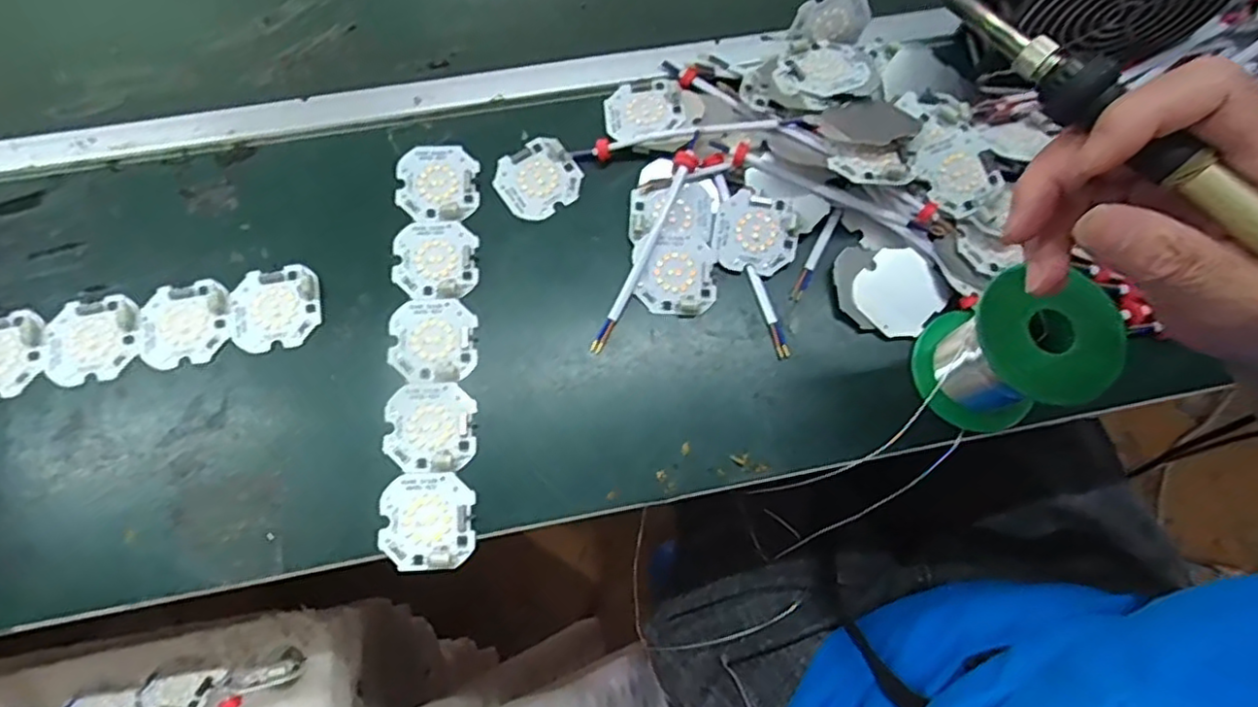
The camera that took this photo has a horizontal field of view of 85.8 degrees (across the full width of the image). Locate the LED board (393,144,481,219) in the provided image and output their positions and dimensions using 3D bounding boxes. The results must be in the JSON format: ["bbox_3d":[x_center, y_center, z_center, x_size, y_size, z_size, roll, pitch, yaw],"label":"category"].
[{"bbox_3d":[-0.112,-0.100,0.396,0.047,0.004,0.047,0,72,-2],"label":"LED board"}]

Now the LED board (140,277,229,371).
[{"bbox_3d":[-0.240,-0.017,0.365,0.046,0.004,0.046,-13,73,-6],"label":"LED board"}]

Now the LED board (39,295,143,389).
[{"bbox_3d":[-0.287,-0.008,0.361,0.049,0.004,0.046,-10,73,-5],"label":"LED board"}]

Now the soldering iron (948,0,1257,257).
[{"bbox_3d":[0.176,-0.066,0.222,0.015,0.018,0.214,-41,75,-13],"label":"soldering iron"}]

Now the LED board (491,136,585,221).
[{"bbox_3d":[-0.053,-0.104,0.398,0.048,0.004,0.045,-34,77,-12],"label":"LED board"}]

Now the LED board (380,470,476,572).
[{"bbox_3d":[-0.102,0.084,0.341,0.046,0.004,0.049,-3,72,-3],"label":"LED board"}]

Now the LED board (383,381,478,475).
[{"bbox_3d":[-0.104,0.037,0.355,0.045,0.004,0.046,0,72,-2],"label":"LED board"}]

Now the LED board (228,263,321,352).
[{"bbox_3d":[-0.193,-0.025,0.370,0.048,0.004,0.046,-8,73,-5],"label":"LED board"}]

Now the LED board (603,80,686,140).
[{"bbox_3d":[0.009,-0.149,0.409,0.047,0.004,0.040,-7,66,7],"label":"LED board"}]

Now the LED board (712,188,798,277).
[{"bbox_3d":[0.072,-0.069,0.386,0.044,0.006,0.045,6,87,5],"label":"LED board"}]

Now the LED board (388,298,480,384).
[{"bbox_3d":[-0.107,-0.008,0.368,0.045,0.004,0.047,-2,72,-3],"label":"LED board"}]

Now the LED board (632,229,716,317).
[{"bbox_3d":[0.026,-0.044,0.381,0.046,0.004,0.044,5,83,0],"label":"LED board"}]

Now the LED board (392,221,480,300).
[{"bbox_3d":[-0.109,-0.053,0.381,0.046,0.004,0.047,-1,72,-2],"label":"LED board"}]

